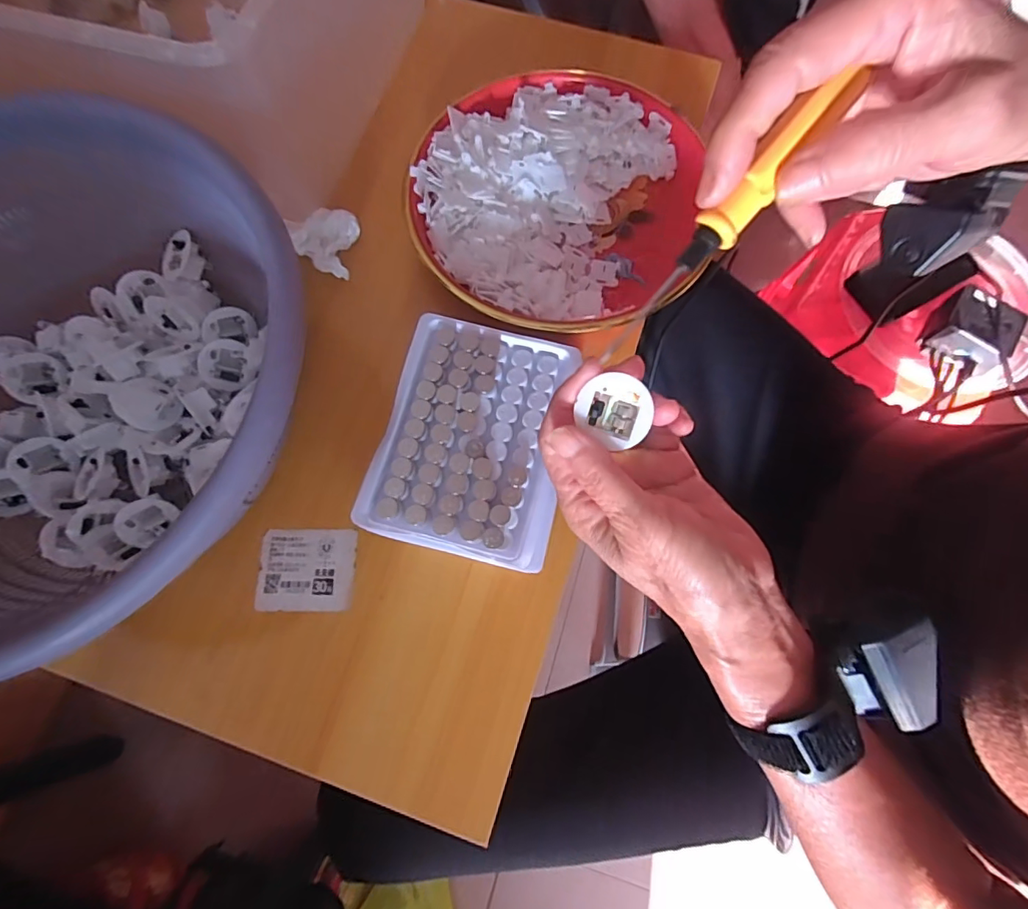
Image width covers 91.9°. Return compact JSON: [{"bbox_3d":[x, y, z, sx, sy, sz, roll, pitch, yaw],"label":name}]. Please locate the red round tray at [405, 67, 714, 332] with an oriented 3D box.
[{"bbox_3d":[0.033,-0.182,0.358,0.205,0.032,0.211,0,75,-1],"label":"red round tray"}]

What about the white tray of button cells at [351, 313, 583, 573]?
[{"bbox_3d":[-0.021,-0.011,0.279,0.101,0.010,0.129,15,75,3],"label":"white tray of button cells"}]

